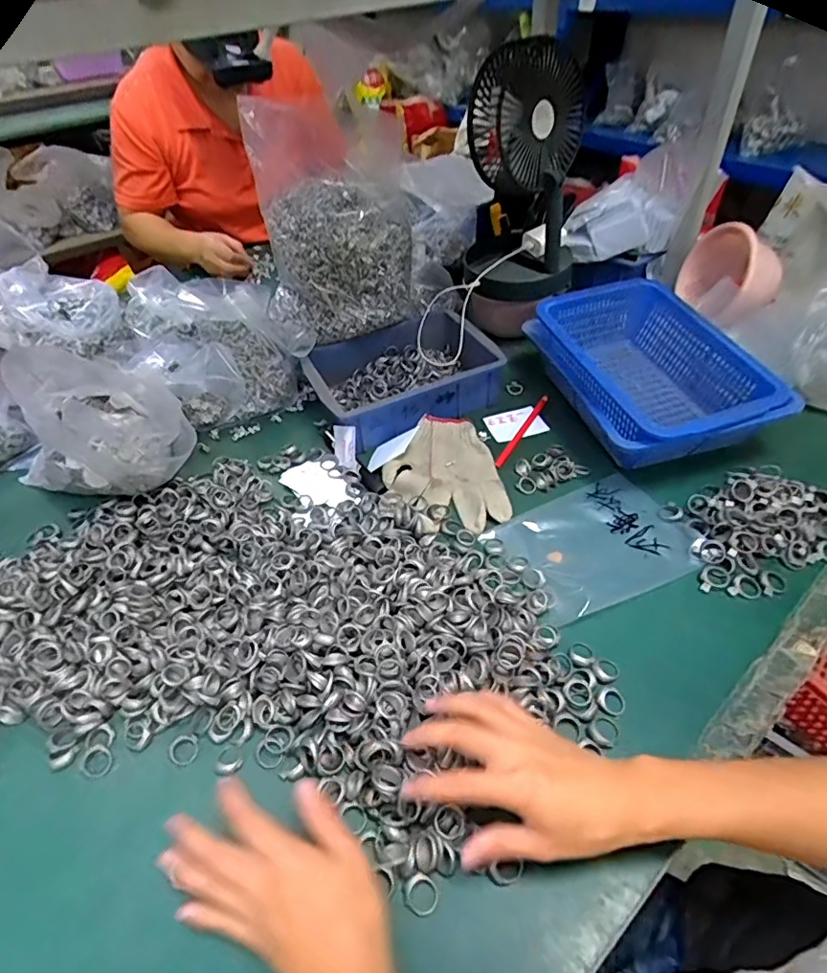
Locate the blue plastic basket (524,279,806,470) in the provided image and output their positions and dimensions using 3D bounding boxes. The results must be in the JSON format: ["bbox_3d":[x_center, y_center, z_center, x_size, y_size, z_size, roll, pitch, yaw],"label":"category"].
[{"bbox_3d":[0.300,-0.142,0.674,0.201,0.111,0.262,-15,46,-11],"label":"blue plastic basket"}]

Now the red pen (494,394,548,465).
[{"bbox_3d":[0.142,-0.074,0.700,0.011,0.010,0.148,22,50,24],"label":"red pen"}]

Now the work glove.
[{"bbox_3d":[0.034,-0.024,0.642,0.133,0.021,0.189,-8,45,-4],"label":"work glove"}]

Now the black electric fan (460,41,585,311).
[{"bbox_3d":[0.152,-0.416,0.742,0.146,0.303,0.137,4,45,8],"label":"black electric fan"}]

